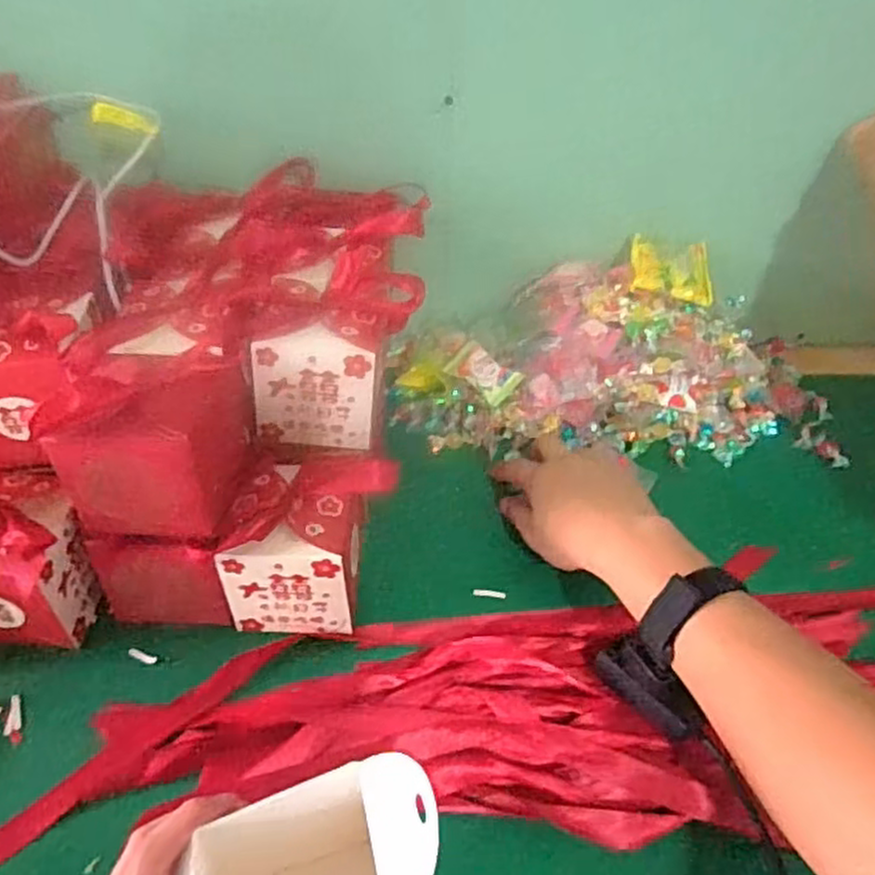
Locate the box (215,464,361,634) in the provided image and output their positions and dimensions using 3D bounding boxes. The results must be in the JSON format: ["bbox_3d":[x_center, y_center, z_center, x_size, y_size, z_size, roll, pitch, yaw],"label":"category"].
[{"bbox_3d":[-0.095,0.076,0.504,0.086,0.088,0.075,2,42,0],"label":"box"}]

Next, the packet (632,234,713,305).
[{"bbox_3d":[0.216,-0.154,0.676,0.073,0.013,0.053,7,78,-3],"label":"packet"}]

